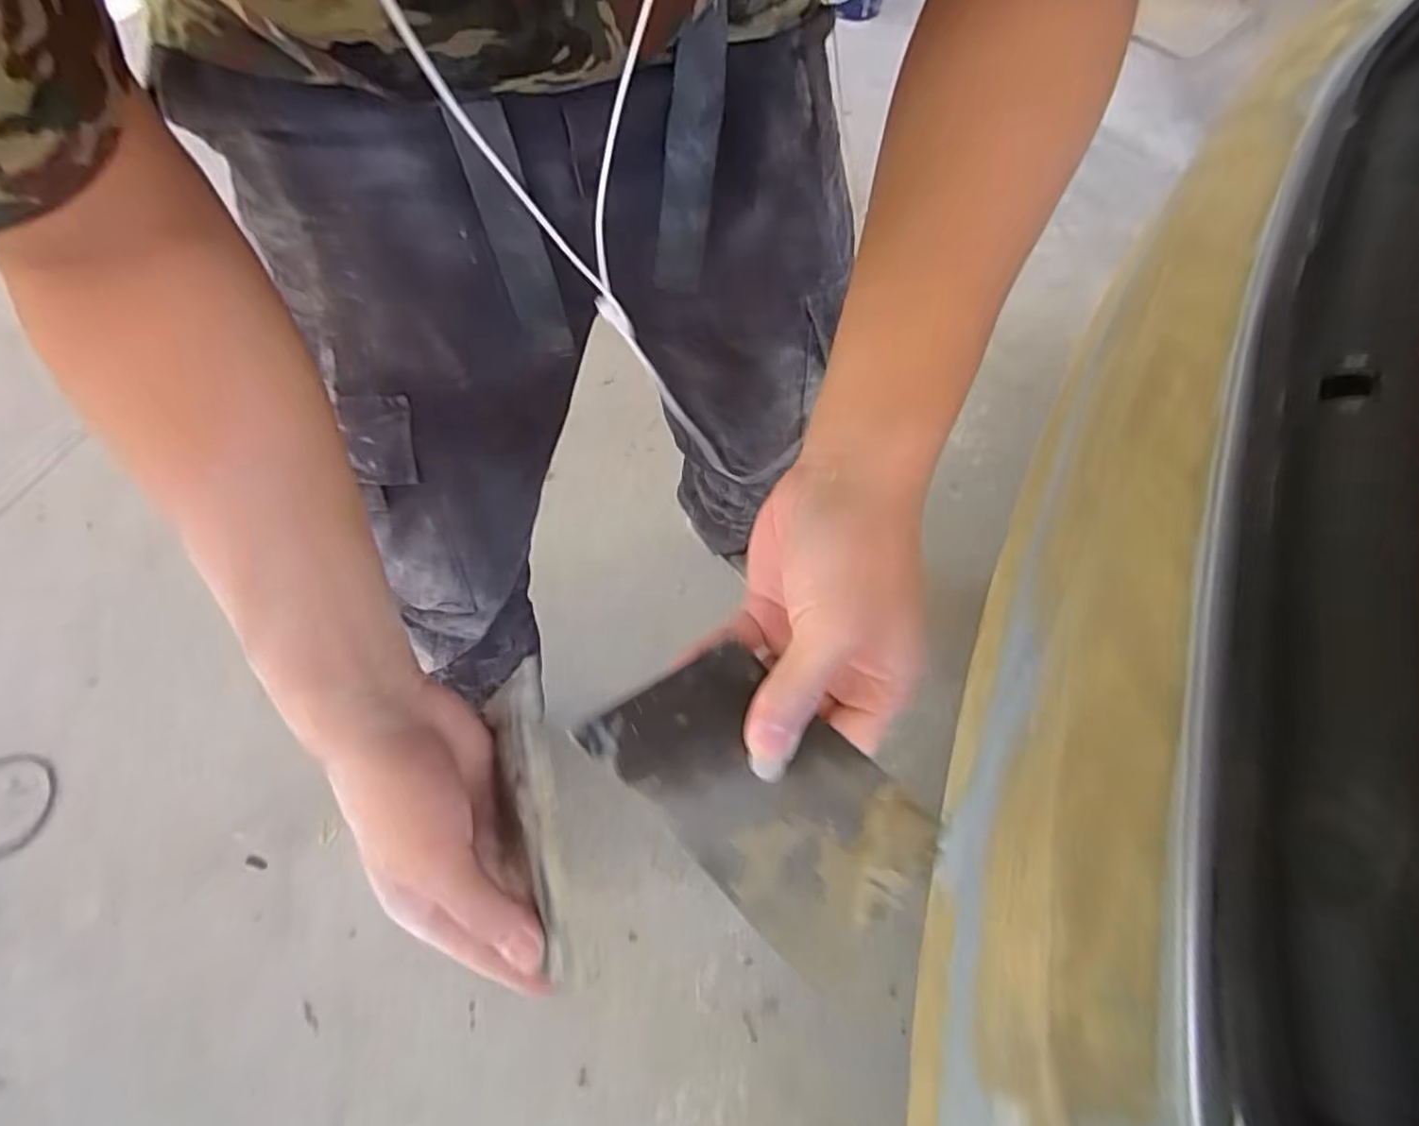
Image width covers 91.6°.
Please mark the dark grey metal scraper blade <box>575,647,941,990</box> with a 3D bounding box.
[{"bbox_3d":[0.021,0.085,0.259,0.124,0.011,0.070,43,69,11],"label":"dark grey metal scraper blade"}]

